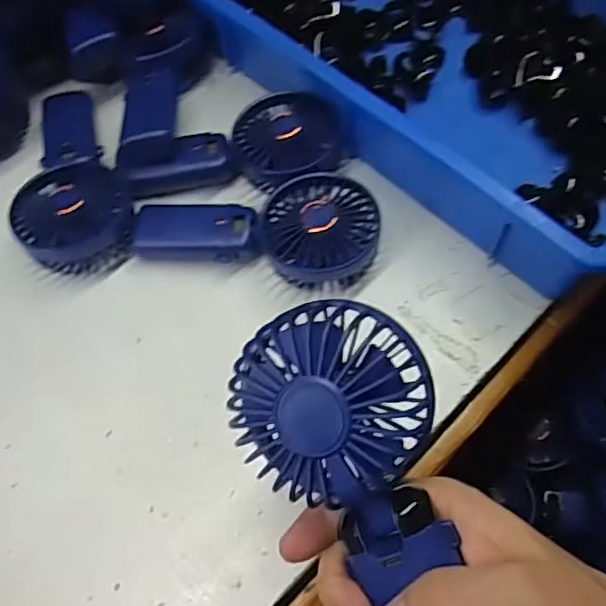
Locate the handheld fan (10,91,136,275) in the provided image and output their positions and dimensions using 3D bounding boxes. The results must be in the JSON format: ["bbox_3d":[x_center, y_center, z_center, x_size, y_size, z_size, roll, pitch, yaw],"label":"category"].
[{"bbox_3d":[-0.189,-0.105,0.475,0.083,0.048,0.181,-20,62,-8],"label":"handheld fan"}]

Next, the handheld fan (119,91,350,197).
[{"bbox_3d":[-0.050,-0.125,0.480,0.168,0.047,0.080,1,61,3],"label":"handheld fan"}]

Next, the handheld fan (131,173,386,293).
[{"bbox_3d":[-0.033,-0.057,0.443,0.178,0.046,0.084,7,62,6],"label":"handheld fan"}]

